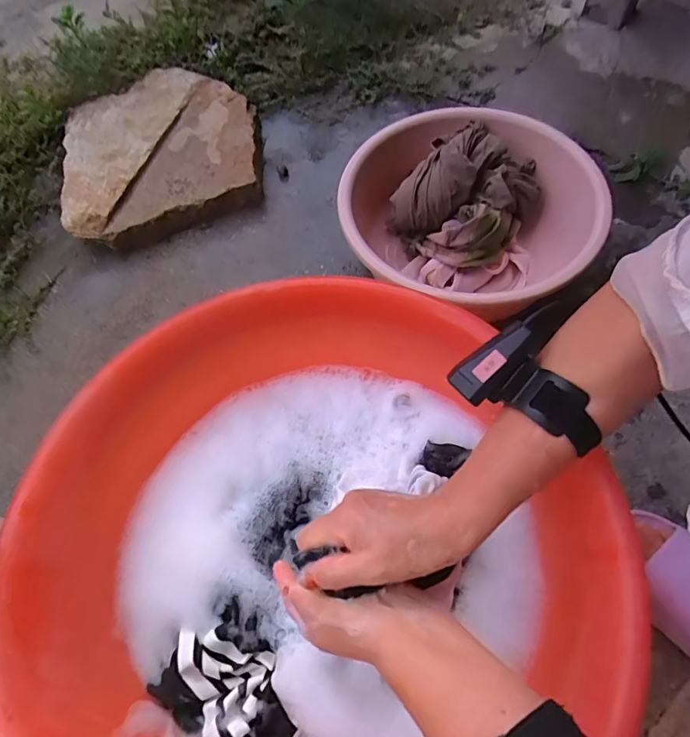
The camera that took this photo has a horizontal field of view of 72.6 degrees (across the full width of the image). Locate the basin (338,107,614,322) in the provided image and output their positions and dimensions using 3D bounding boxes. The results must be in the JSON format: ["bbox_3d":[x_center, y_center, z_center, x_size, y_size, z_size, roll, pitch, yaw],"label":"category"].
[{"bbox_3d":[0.180,-0.199,0.679,0.314,0.145,0.346,40,74,19],"label":"basin"}]

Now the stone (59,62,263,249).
[{"bbox_3d":[-0.349,-0.426,0.898,0.351,0.057,0.449,-16,64,-4],"label":"stone"}]

